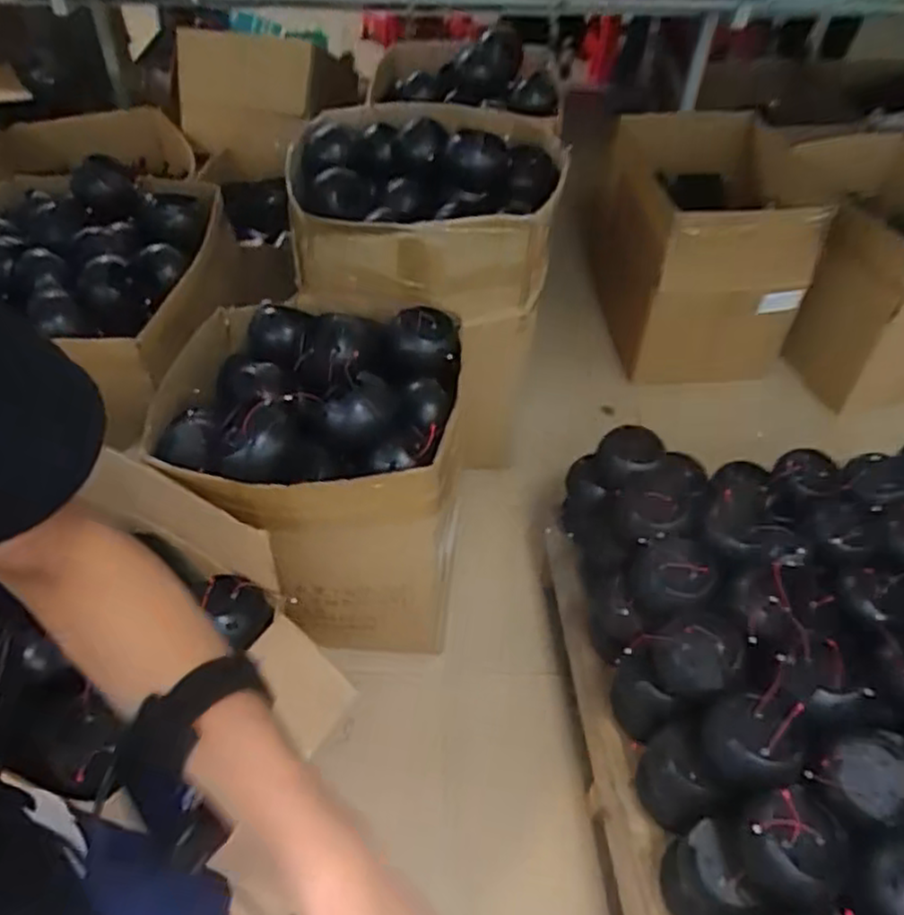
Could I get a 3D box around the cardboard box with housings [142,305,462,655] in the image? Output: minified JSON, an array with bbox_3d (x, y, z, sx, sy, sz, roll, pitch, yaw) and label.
[{"bbox_3d":[-0.229,0.025,1.344,0.458,0.539,0.433,0,48,-1],"label":"cardboard box with housings"}]

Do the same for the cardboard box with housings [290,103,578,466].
[{"bbox_3d":[-0.065,-0.408,1.699,0.542,0.651,0.491,5,48,4],"label":"cardboard box with housings"}]

